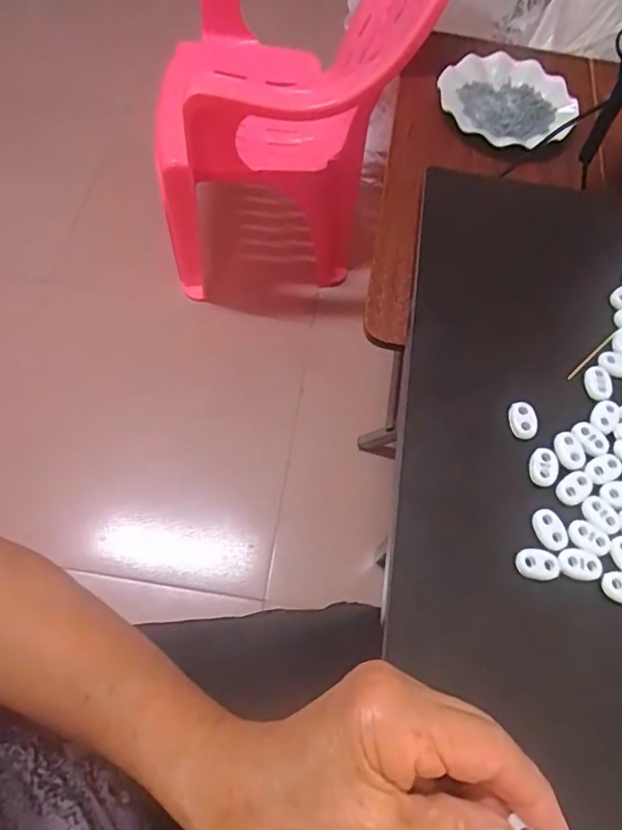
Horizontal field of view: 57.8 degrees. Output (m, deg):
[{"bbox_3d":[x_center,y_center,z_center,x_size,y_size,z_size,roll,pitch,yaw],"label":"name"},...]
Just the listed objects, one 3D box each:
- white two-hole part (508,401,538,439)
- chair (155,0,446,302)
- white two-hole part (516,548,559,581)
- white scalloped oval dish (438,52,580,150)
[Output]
[{"bbox_3d":[0.126,0.003,0.333,0.016,0.006,0.021,-3,64,-4],"label":"white two-hole part"},{"bbox_3d":[-0.038,-0.628,1.098,0.506,0.706,0.538,3,64,-2],"label":"chair"},{"bbox_3d":[0.120,0.078,0.297,0.022,0.004,0.015,6,64,0],"label":"white two-hole part"},{"bbox_3d":[0.273,-0.440,0.780,0.185,0.028,0.175,14,64,4],"label":"white scalloped oval dish"}]

